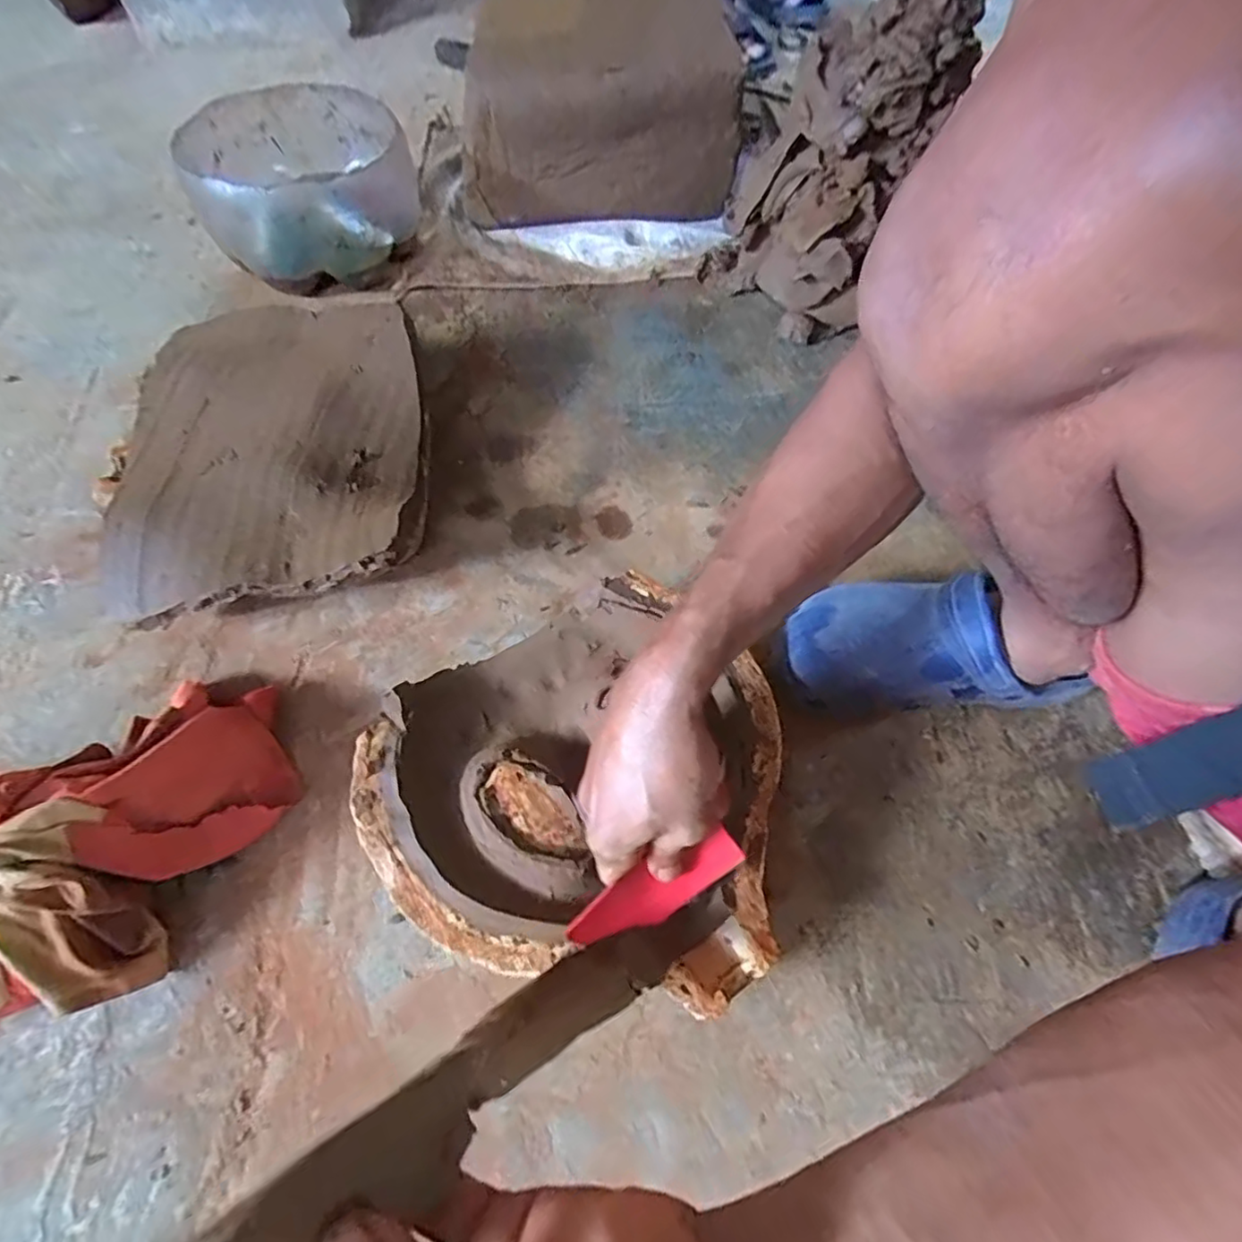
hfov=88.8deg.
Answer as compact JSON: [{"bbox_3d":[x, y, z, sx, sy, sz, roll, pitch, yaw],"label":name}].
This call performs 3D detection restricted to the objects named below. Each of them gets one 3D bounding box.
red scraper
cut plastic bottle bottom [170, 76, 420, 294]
[{"bbox_3d":[0.022,0.163,0.378,0.111,0.009,0.036,-22,104,-11],"label":"red scraper"},{"bbox_3d":[-0.370,-0.511,0.765,0.231,0.136,0.242,-18,63,-12],"label":"cut plastic bottle bottom"}]

